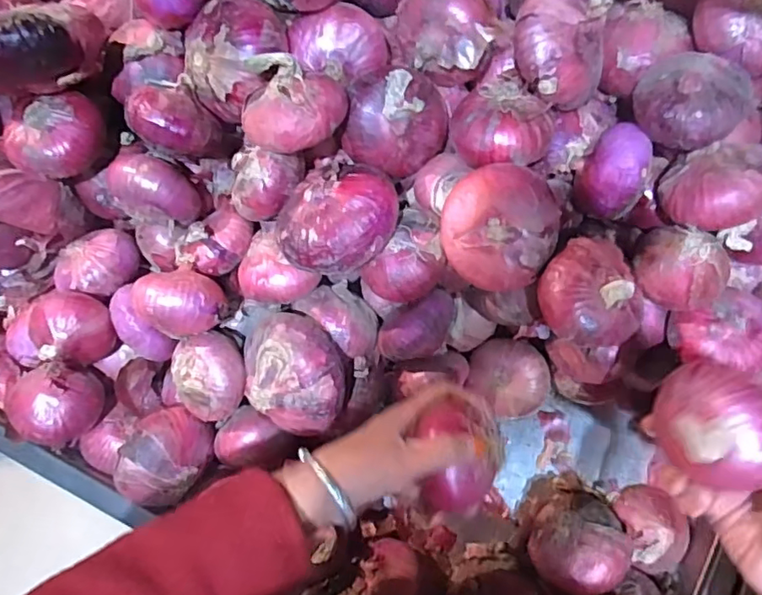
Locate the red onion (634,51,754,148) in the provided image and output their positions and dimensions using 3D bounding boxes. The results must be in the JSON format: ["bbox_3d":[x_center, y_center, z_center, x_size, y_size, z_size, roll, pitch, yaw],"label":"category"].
[{"bbox_3d":[0.223,-0.141,0.426,0.071,0.053,0.068,0,74,-1],"label":"red onion"}]

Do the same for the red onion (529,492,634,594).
[{"bbox_3d":[0.166,0.212,0.484,0.071,0.062,0.079,43,78,10],"label":"red onion"}]

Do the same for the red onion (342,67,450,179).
[{"bbox_3d":[0.014,-0.139,0.453,0.078,0.059,0.069,8,74,1],"label":"red onion"}]

